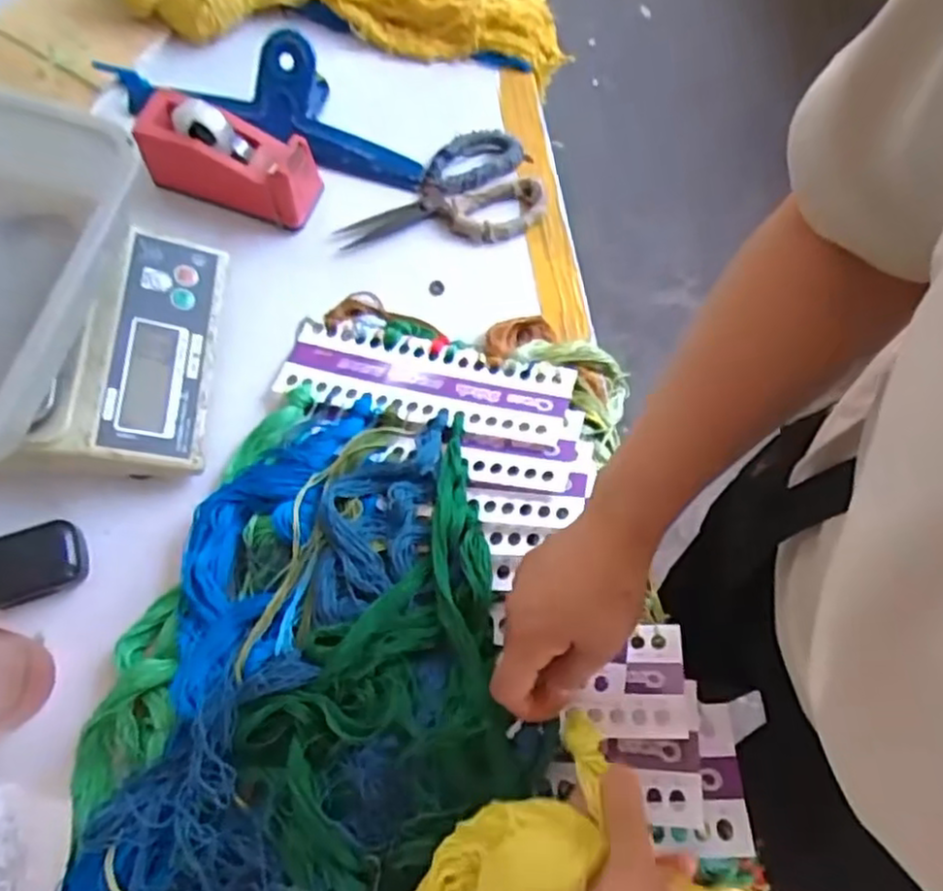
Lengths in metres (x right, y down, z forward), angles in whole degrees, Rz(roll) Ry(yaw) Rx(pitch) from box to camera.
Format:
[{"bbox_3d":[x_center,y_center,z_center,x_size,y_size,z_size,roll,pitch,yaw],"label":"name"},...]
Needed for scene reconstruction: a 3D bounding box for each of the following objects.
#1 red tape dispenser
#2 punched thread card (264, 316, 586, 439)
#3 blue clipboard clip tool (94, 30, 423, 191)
[{"bbox_3d":[-0.214,-0.256,0.636,0.164,0.071,0.059,20,69,3],"label":"red tape dispenser"},{"bbox_3d":[-0.035,-0.053,0.586,0.250,0.009,0.071,10,56,10],"label":"punched thread card"},{"bbox_3d":[-0.157,-0.329,0.668,0.271,0.061,0.092,20,69,3],"label":"blue clipboard clip tool"}]

